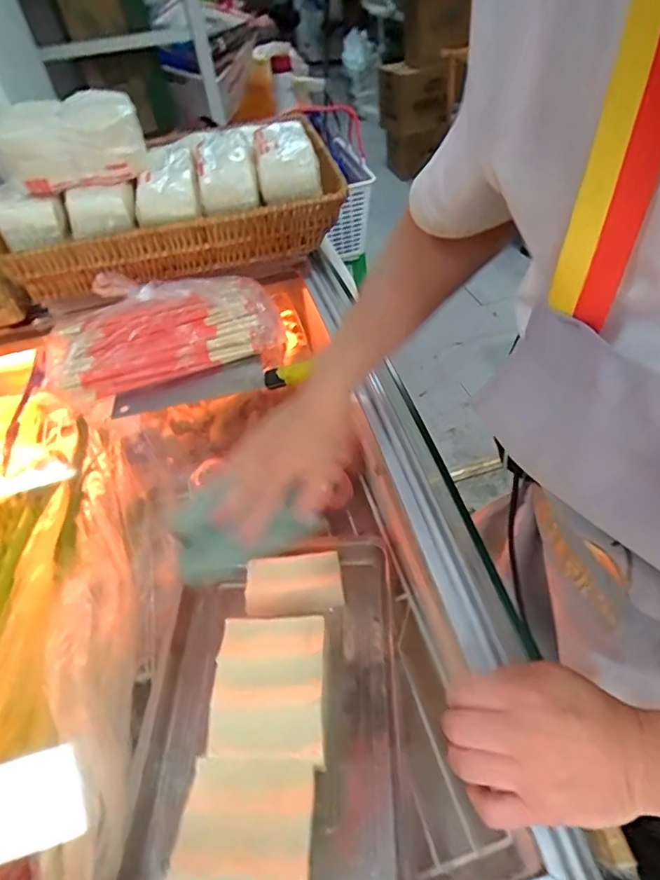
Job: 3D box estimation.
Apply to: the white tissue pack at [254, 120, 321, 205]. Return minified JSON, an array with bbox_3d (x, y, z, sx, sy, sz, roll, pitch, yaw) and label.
[{"bbox_3d":[-0.052,-0.328,0.603,0.070,0.061,0.102,-11,45,-2],"label":"white tissue pack"}]

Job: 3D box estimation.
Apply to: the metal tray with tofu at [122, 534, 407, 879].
[{"bbox_3d":[-0.063,0.294,0.584,0.280,0.084,0.386,-5,45,4],"label":"metal tray with tofu"}]

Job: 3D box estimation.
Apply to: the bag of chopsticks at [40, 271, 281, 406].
[{"bbox_3d":[-0.188,-0.120,0.601,0.248,0.070,0.138,-11,74,-6],"label":"bag of chopsticks"}]

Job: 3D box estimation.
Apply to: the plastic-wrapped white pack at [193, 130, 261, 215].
[{"bbox_3d":[-0.125,-0.326,0.614,0.067,0.046,0.134,-12,45,-3],"label":"plastic-wrapped white pack"}]

